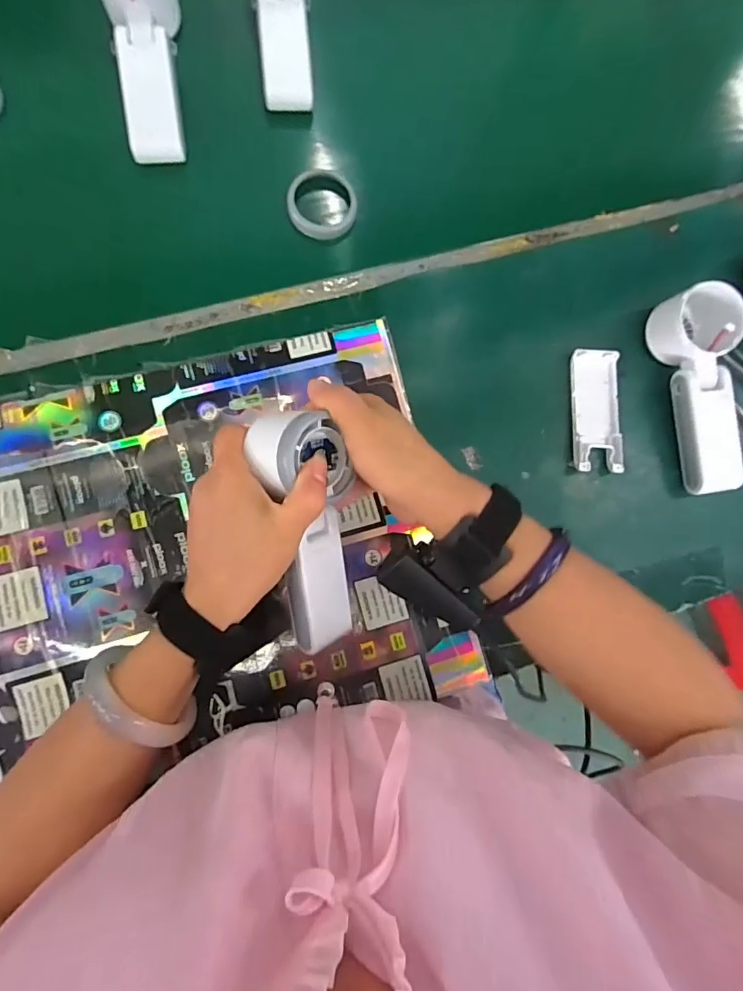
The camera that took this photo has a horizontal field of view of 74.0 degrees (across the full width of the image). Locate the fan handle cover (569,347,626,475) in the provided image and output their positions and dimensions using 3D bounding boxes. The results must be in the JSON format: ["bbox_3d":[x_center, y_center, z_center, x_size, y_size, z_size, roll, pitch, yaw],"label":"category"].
[{"bbox_3d":[0.195,-0.073,0.426,0.043,0.013,0.106,1,84,-7],"label":"fan handle cover"}]

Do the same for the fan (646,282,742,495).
[{"bbox_3d":[0.285,-0.088,0.414,0.055,0.056,0.168,-10,85,-8],"label":"fan"}]

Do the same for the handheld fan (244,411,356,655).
[{"bbox_3d":[-0.040,0.027,0.329,0.054,0.050,0.166,-10,111,-8],"label":"handheld fan"}]

